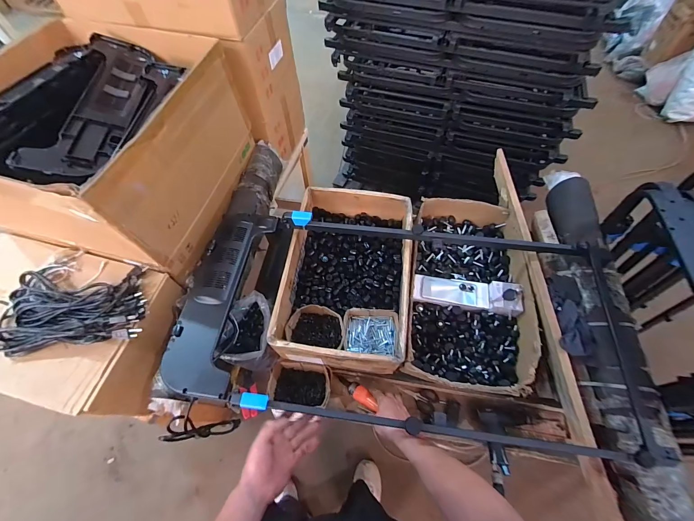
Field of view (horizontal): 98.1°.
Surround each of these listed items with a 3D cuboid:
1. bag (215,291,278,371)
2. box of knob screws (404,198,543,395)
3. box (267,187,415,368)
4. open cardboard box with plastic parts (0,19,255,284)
[{"bbox_3d":[-0.257,0.204,0.849,0.125,0.162,0.184,7,62,5],"label":"bag"},{"bbox_3d":[0.354,0.075,0.908,0.333,0.141,0.594,6,62,5],"label":"box of knob screws"},{"bbox_3d":[0.009,0.040,0.919,0.360,0.146,0.527,6,61,5],"label":"box"},{"bbox_3d":[-0.643,-0.330,0.847,0.535,0.331,0.581,11,62,8],"label":"open cardboard box with plastic parts"}]

